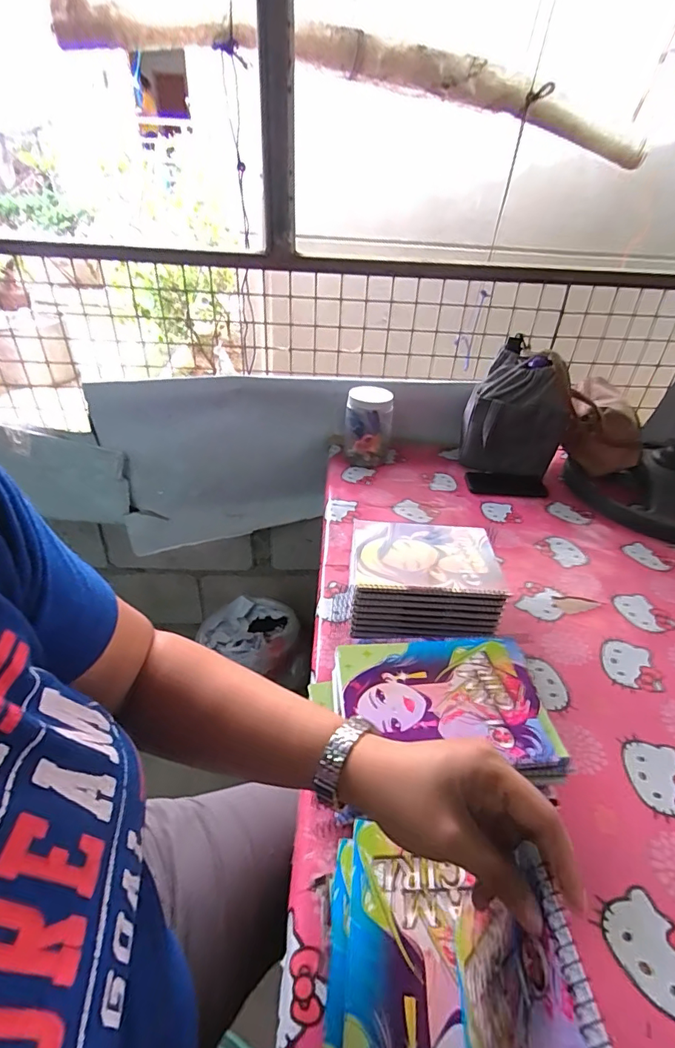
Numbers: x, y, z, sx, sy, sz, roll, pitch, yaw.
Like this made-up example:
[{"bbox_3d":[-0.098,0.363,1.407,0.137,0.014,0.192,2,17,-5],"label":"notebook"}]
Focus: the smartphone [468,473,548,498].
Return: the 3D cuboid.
[{"bbox_3d":[0.369,-0.084,1.006,0.167,0.011,0.087,6,36,6],"label":"smartphone"}]

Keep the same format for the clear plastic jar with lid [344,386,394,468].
[{"bbox_3d":[0.070,-0.219,1.045,0.105,0.154,0.090,6,36,5],"label":"clear plastic jar with lid"}]

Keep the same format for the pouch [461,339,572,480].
[{"bbox_3d":[0.399,-0.248,1.036,0.207,0.247,0.138,15,37,17],"label":"pouch"}]

